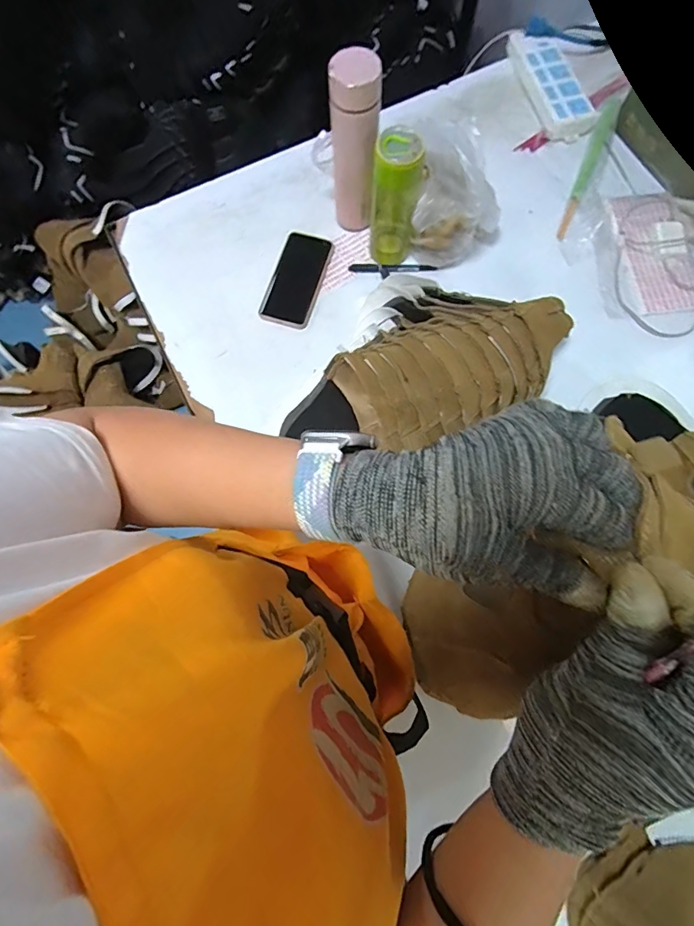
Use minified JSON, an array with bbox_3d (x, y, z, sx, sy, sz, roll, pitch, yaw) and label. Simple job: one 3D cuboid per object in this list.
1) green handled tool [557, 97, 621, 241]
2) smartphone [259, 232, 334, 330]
[{"bbox_3d":[0.418,-0.511,0.771,0.025,0.013,0.305,23,77,7],"label":"green handled tool"},{"bbox_3d":[-0.080,-0.295,0.722,0.079,0.007,0.166,16,76,5],"label":"smartphone"}]

